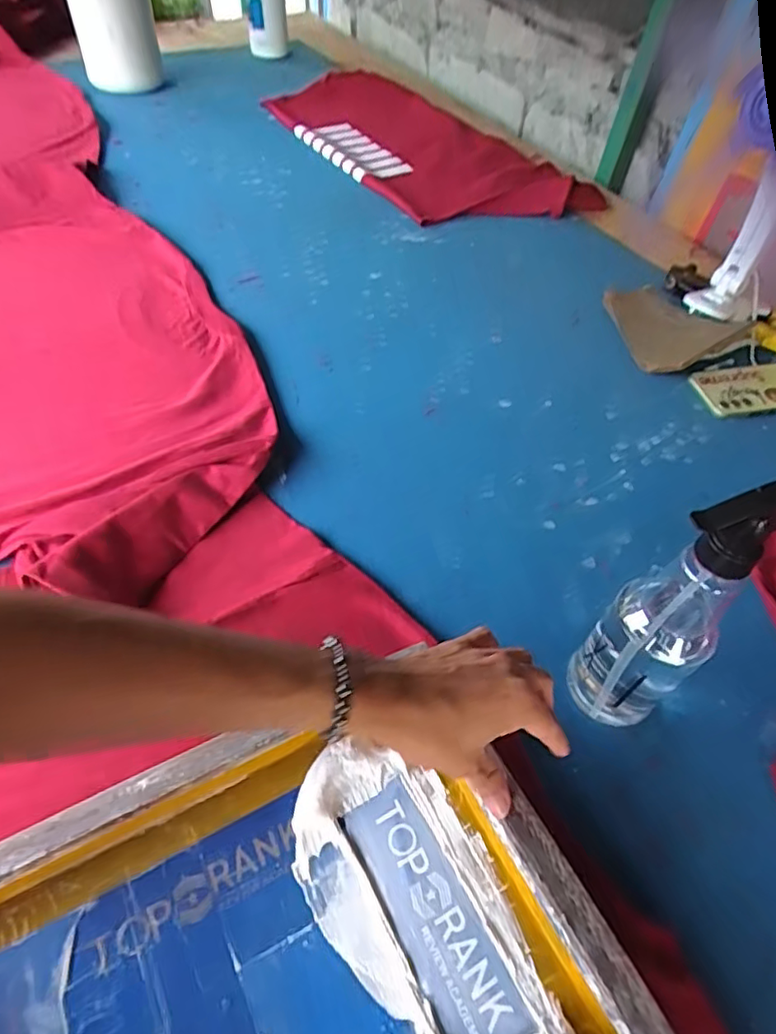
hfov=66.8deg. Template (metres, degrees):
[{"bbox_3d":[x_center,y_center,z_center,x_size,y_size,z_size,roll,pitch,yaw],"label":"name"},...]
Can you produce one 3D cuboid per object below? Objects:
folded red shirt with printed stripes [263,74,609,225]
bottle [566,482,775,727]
[{"bbox_3d":[0.048,-0.744,1.160,0.370,0.034,0.677,-24,56,-22],"label":"folded red shirt with printed stripes"},{"bbox_3d":[0.185,0.058,0.378,0.066,0.247,0.063,-33,60,-27],"label":"bottle"}]

